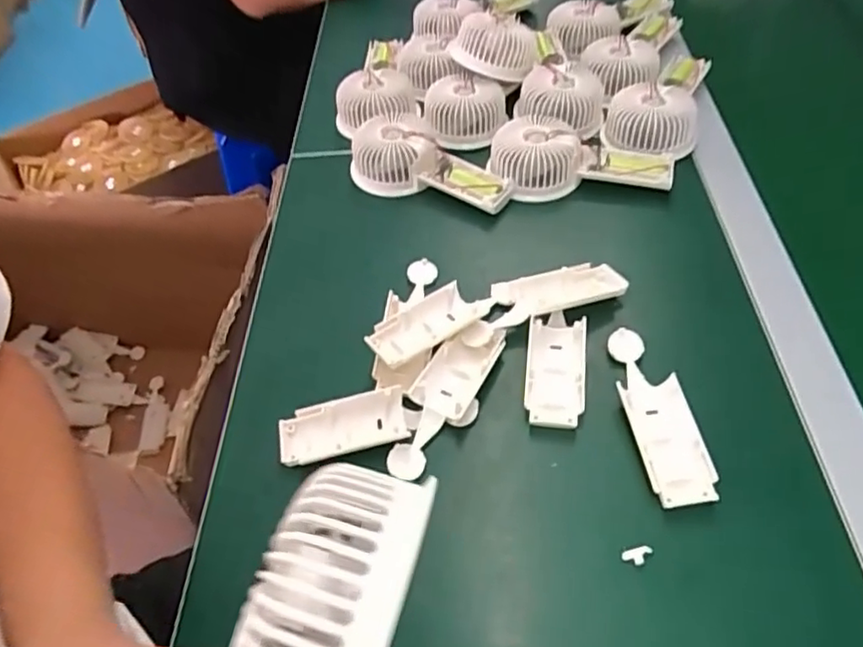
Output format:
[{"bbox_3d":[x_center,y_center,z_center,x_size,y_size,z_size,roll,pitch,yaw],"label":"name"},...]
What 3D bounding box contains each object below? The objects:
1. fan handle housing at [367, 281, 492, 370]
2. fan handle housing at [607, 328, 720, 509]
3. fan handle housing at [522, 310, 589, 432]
[{"bbox_3d":[0.003,0.001,0.463,0.099,0.021,0.039,-29,54,-19],"label":"fan handle housing"},{"bbox_3d":[0.149,0.059,0.425,0.040,0.019,0.129,-8,51,-2],"label":"fan handle housing"},{"bbox_3d":[0.087,0.031,0.450,0.041,0.025,0.089,4,51,8],"label":"fan handle housing"}]

